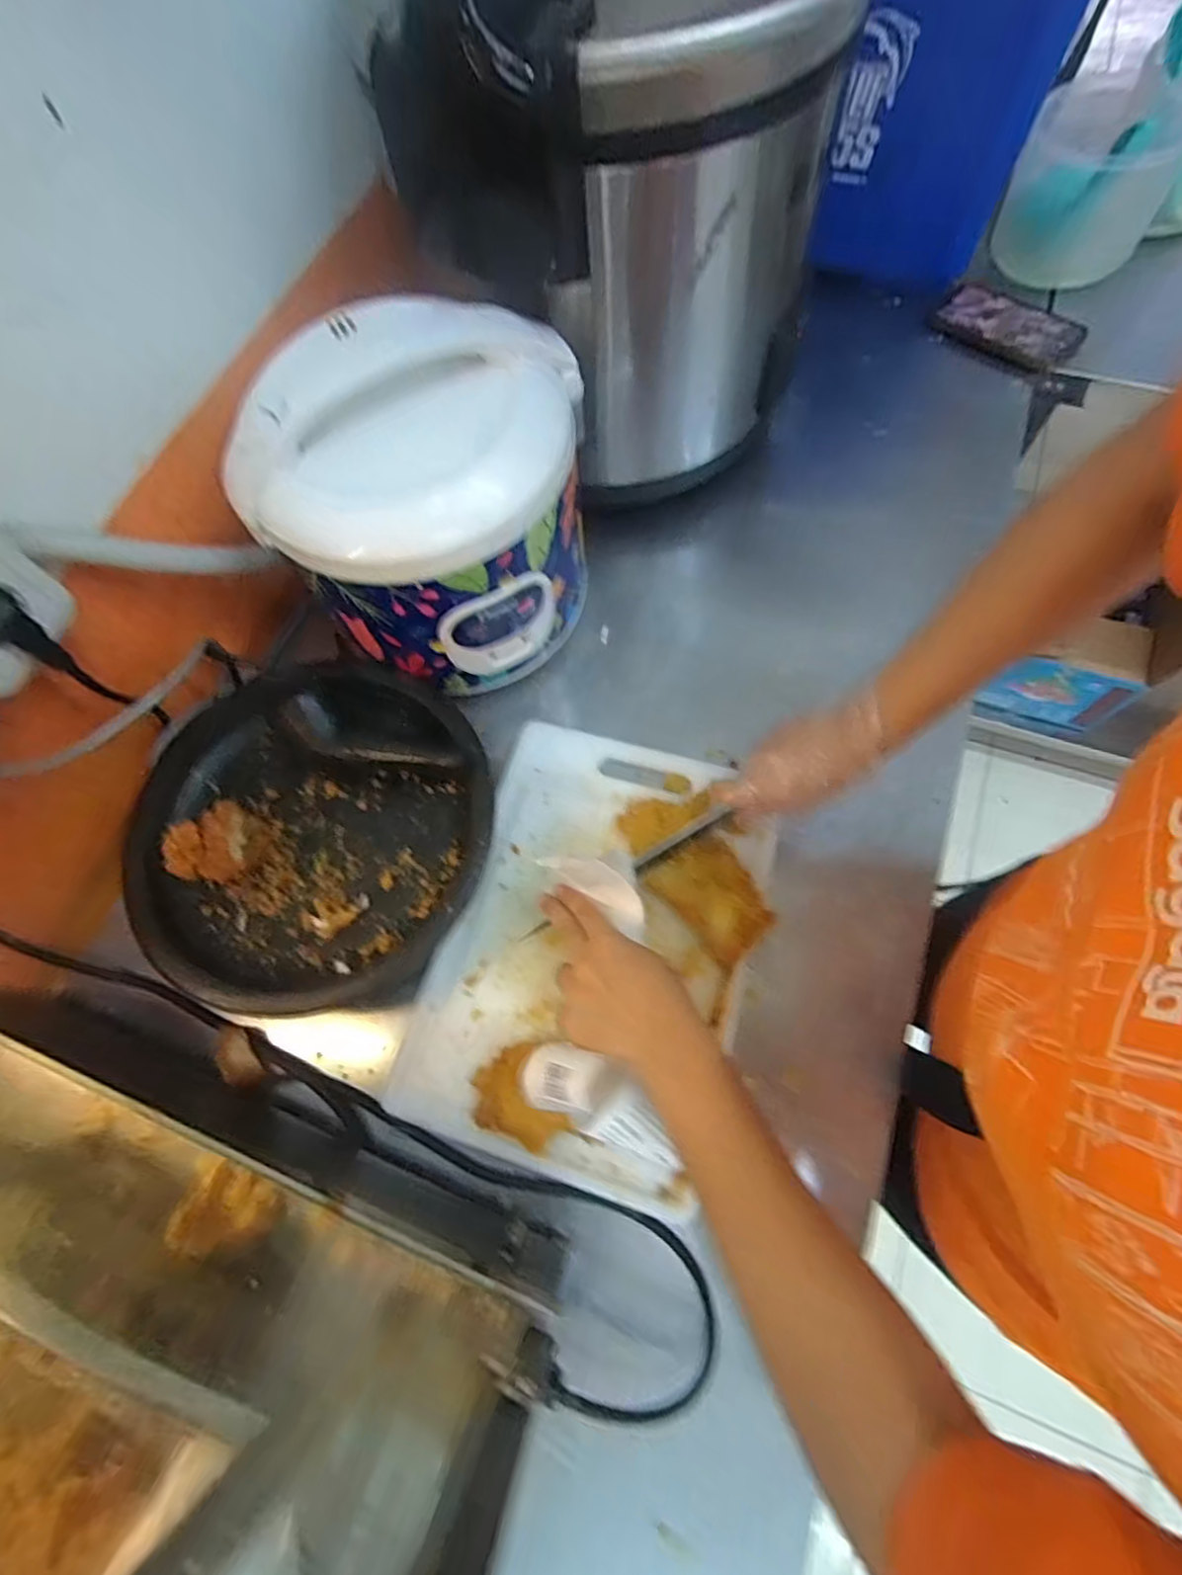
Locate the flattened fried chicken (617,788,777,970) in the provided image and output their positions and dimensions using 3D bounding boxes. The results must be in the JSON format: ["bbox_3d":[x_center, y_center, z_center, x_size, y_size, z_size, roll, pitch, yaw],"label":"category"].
[{"bbox_3d":[0.083,0.069,0.513,0.076,0.028,0.147,-24,72,-7],"label":"flattened fried chicken"}]

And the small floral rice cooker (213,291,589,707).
[{"bbox_3d":[-0.120,-0.224,0.511,0.207,0.202,0.219,16,71,10],"label":"small floral rice cooker"}]

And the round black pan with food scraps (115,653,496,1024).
[{"bbox_3d":[-0.224,0.035,0.517,0.280,0.075,0.278,0,70,1],"label":"round black pan with food scraps"}]

